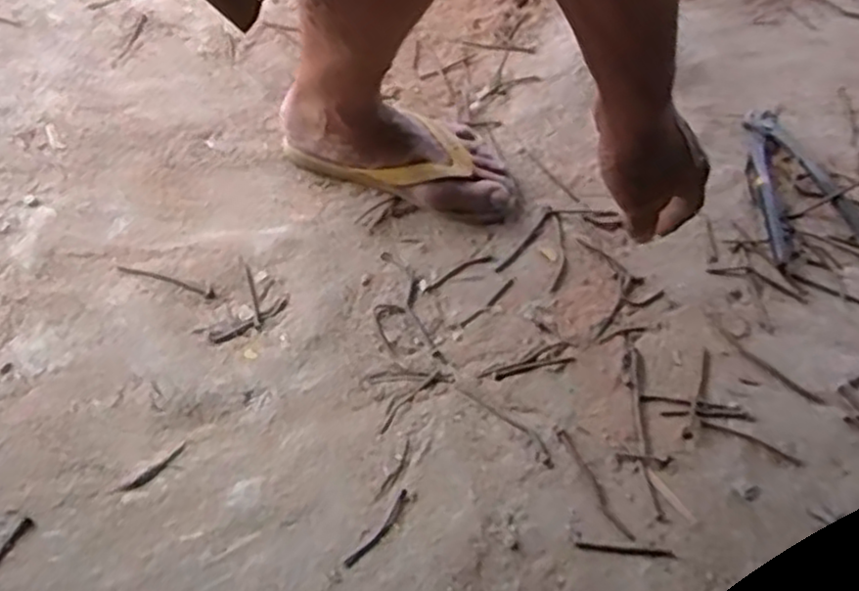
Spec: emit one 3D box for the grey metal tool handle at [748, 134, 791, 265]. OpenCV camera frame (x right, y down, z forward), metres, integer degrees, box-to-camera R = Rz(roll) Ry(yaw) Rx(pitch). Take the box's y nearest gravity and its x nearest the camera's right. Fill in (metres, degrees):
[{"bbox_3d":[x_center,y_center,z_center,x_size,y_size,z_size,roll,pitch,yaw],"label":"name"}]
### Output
[{"bbox_3d":[0.356,-0.107,0.773,0.023,0.018,0.176,6,54,1],"label":"grey metal tool handle"}]

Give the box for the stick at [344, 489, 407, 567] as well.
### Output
[{"bbox_3d":[-0.038,0.178,0.554,0.011,0.004,0.072,32,58,19],"label":"stick"}]

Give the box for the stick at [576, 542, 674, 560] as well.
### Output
[{"bbox_3d":[0.148,0.194,0.555,0.072,0.004,0.007,6,54,1],"label":"stick"}]

